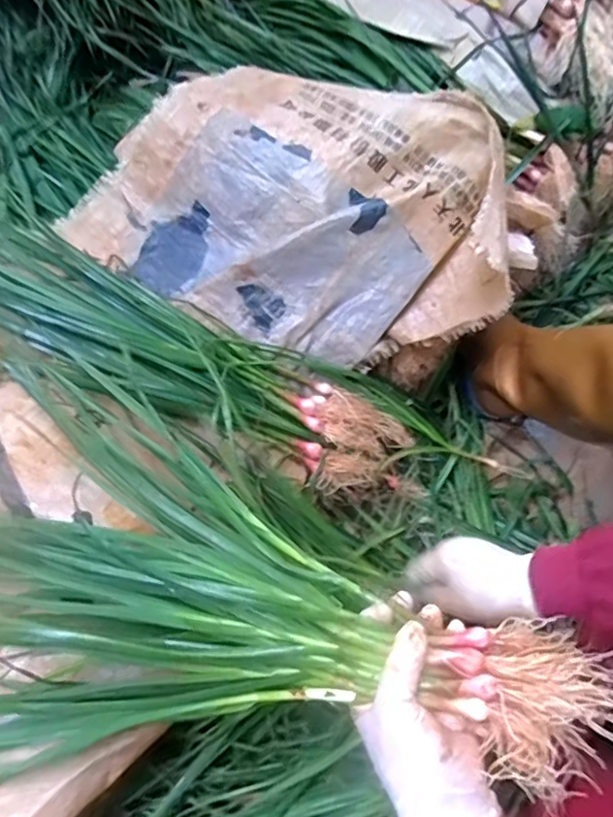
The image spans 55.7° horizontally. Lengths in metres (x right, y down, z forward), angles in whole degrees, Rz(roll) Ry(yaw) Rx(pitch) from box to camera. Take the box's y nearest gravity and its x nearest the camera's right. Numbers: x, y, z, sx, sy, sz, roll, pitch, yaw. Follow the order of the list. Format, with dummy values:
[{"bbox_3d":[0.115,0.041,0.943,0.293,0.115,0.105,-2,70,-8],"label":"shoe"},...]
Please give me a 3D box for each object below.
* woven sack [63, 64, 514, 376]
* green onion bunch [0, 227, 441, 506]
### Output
[{"bbox_3d":[0.006,-0.216,0.656,0.466,0.156,0.306,16,63,9],"label":"woven sack"},{"bbox_3d":[-0.132,-0.047,0.648,0.580,0.088,0.143,25,63,-8],"label":"green onion bunch"}]

